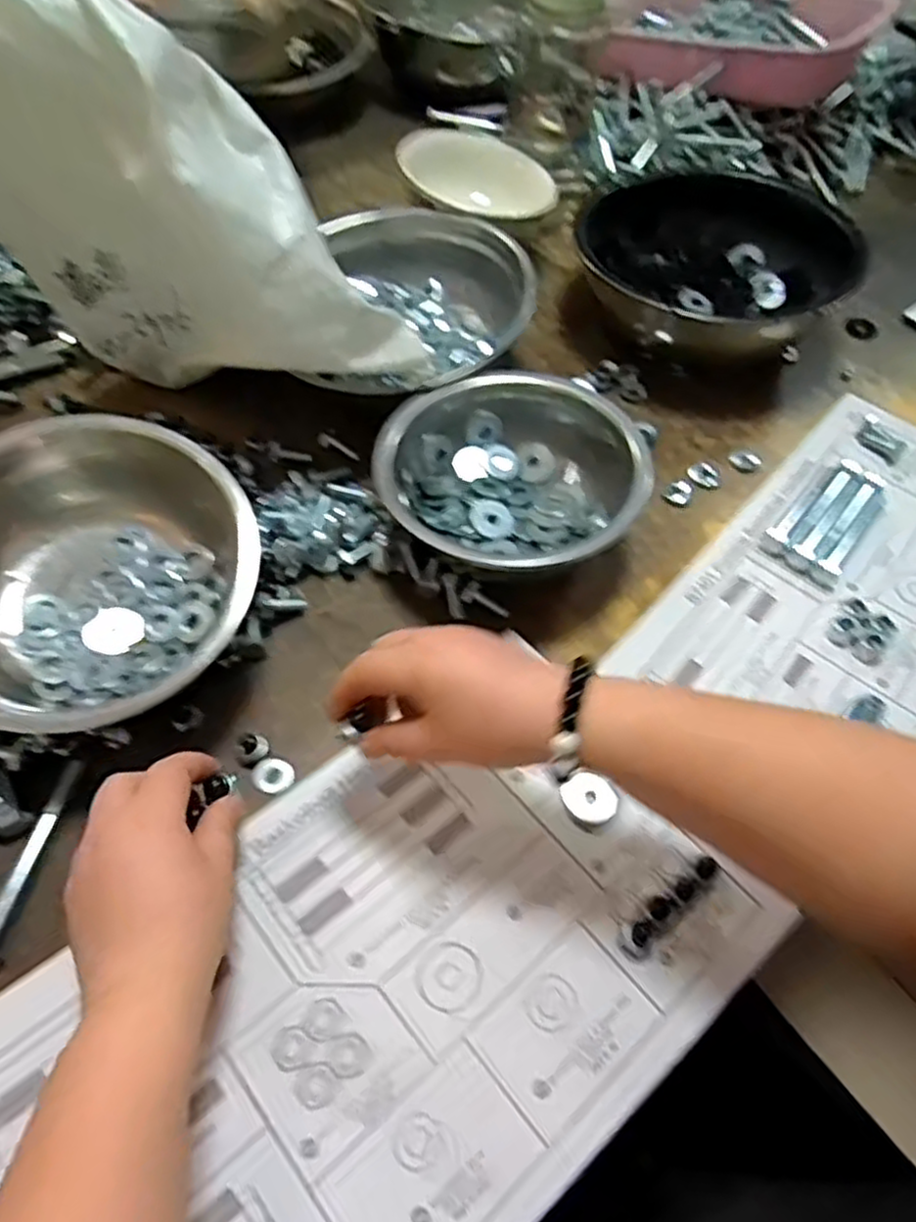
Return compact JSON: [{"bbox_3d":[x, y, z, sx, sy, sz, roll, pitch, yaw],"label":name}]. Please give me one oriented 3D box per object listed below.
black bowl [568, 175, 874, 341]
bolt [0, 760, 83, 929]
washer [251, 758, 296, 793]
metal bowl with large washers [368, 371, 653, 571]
[{"bbox_3d":[0.215,-0.304,0.668,0.190,0.079,0.200,2,56,-3],"label":"black bowl"},{"bbox_3d":[-0.222,0.126,0.393,0.009,0.013,0.104,11,56,3],"label":"bolt"},{"bbox_3d":[-0.105,0.093,0.428,0.022,0.004,0.021,2,56,-3],"label":"washer"},{"bbox_3d":[0.031,-0.088,0.516,0.171,0.072,0.163,-14,58,-13],"label":"metal bowl with large washers"}]

